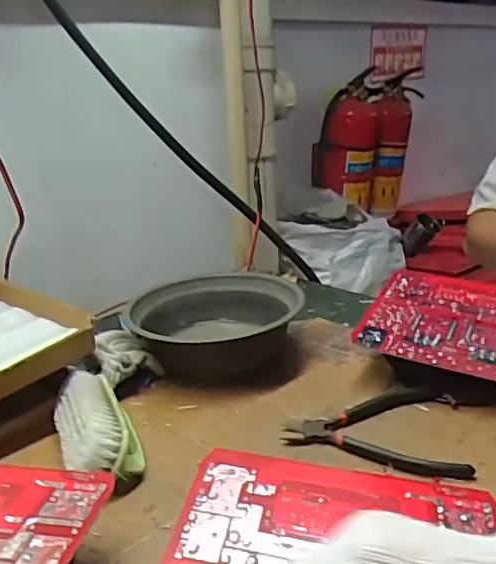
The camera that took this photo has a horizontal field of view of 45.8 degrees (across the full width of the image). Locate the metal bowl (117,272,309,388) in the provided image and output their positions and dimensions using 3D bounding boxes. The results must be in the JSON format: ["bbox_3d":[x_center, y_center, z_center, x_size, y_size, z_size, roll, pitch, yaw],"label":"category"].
[{"bbox_3d":[-0.038,0.047,0.661,0.179,0.061,0.179,-2,20,1],"label":"metal bowl"}]

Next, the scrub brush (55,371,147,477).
[{"bbox_3d":[-0.124,0.119,0.481,0.059,0.051,0.125,-10,21,-21],"label":"scrub brush"}]

